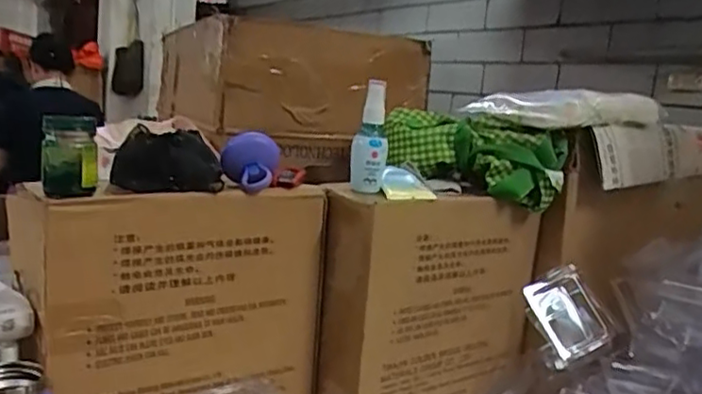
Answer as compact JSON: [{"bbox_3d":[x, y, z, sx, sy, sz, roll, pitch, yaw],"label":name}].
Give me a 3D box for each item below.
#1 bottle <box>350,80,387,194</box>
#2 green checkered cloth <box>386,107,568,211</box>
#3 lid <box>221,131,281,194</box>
[{"bbox_3d":[0.021,-0.065,0.696,0.035,0.118,0.030,6,9,2],"label":"bottle"},{"bbox_3d":[0.147,-0.052,0.785,0.209,0.093,0.074,10,10,26],"label":"green checkered cloth"},{"bbox_3d":[-0.099,-0.036,0.651,0.058,0.053,0.060,4,9,-13],"label":"lid"}]

